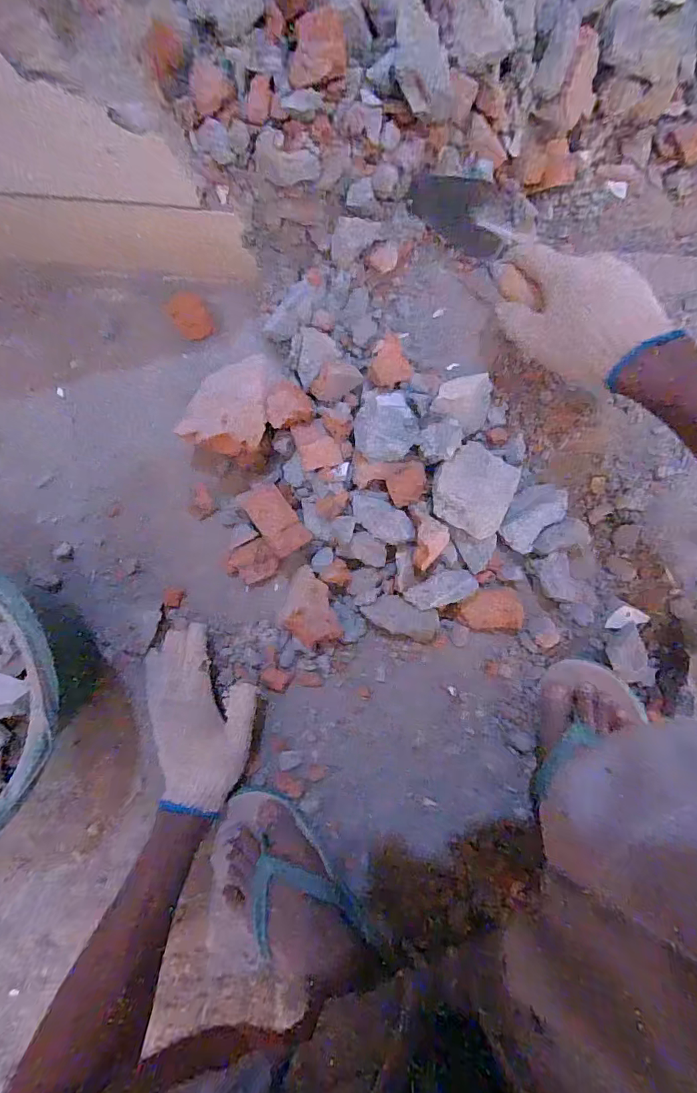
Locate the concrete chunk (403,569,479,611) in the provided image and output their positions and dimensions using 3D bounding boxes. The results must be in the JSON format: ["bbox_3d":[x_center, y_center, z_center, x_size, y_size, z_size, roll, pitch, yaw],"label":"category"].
[{"bbox_3d":[0.098,0.046,0.501,0.076,0.027,0.033,-15,87,0],"label":"concrete chunk"}]

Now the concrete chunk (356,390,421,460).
[{"bbox_3d":[0.038,-0.121,0.477,0.062,0.046,0.071,-5,87,1],"label":"concrete chunk"}]

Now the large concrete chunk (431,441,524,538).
[{"bbox_3d":[0.126,-0.059,0.492,0.100,0.046,0.100,28,65,-21],"label":"large concrete chunk"}]

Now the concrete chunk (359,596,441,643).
[{"bbox_3d":[0.059,0.078,0.519,0.084,0.016,0.038,21,88,2],"label":"concrete chunk"}]

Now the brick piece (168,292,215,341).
[{"bbox_3d":[-0.184,-0.270,0.551,0.039,0.009,0.056,-33,87,-1],"label":"brick piece"}]

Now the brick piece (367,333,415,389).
[{"bbox_3d":[0.041,-0.186,0.484,0.046,0.033,0.038,-38,87,-1],"label":"brick piece"}]

